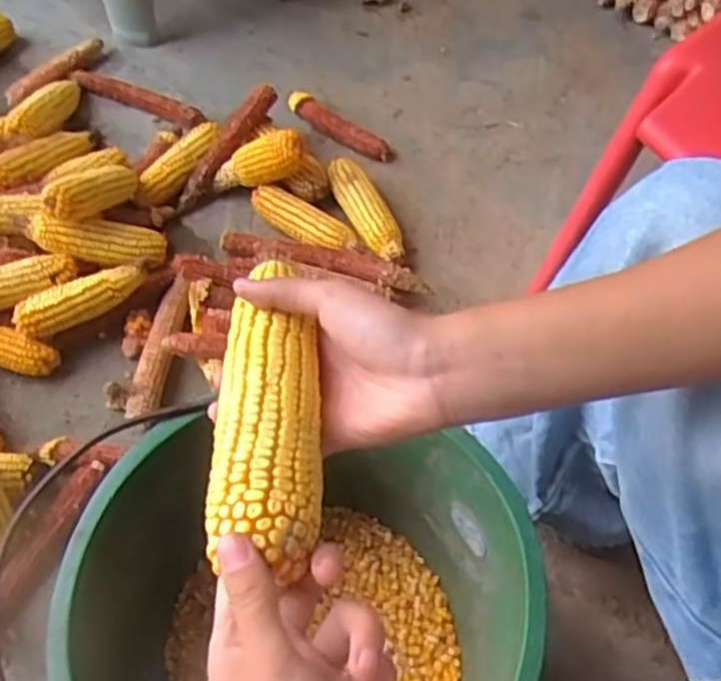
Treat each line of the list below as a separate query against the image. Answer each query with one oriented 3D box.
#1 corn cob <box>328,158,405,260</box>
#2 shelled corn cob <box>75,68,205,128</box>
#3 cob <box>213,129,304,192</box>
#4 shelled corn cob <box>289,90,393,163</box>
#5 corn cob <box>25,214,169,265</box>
[{"bbox_3d":[0.008,-0.162,0.923,0.045,0.039,0.153,-23,63,-13],"label":"corn cob"},{"bbox_3d":[-0.315,-0.343,1.045,0.203,0.024,0.033,18,62,10],"label":"shelled corn cob"},{"bbox_3d":[-0.130,-0.222,0.927,0.144,0.041,0.044,-14,54,33],"label":"cob"},{"bbox_3d":[-0.030,-0.297,1.021,0.166,0.033,0.025,31,65,16],"label":"shelled corn cob"},{"bbox_3d":[-0.300,-0.114,0.849,0.147,0.043,0.047,5,58,-21],"label":"corn cob"}]

